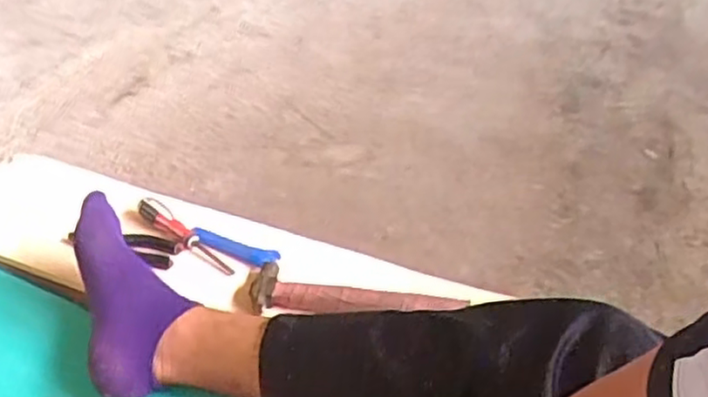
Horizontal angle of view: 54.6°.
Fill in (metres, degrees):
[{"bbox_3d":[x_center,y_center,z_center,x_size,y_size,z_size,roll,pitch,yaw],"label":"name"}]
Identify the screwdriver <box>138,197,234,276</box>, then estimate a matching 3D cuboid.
[{"bbox_3d":[-0.229,0.048,0.913,0.175,0.025,0.035,32,46,28],"label":"screwdriver"}]

